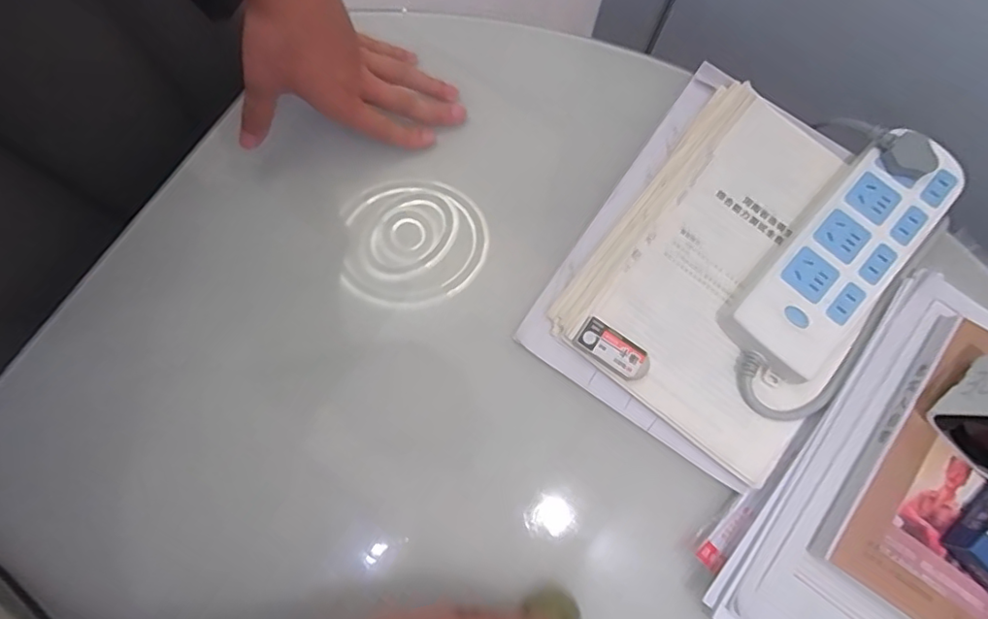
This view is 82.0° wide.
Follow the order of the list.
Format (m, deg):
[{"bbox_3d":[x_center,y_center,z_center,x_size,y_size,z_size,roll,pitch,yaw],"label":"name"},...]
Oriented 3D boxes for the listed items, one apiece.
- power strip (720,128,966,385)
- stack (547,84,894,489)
[{"bbox_3d":[0.271,-0.044,0.442,0.077,0.033,0.224,42,81,8],"label":"power strip"},{"bbox_3d":[0.195,-0.034,0.451,0.197,0.022,0.266,38,81,7],"label":"stack"}]

